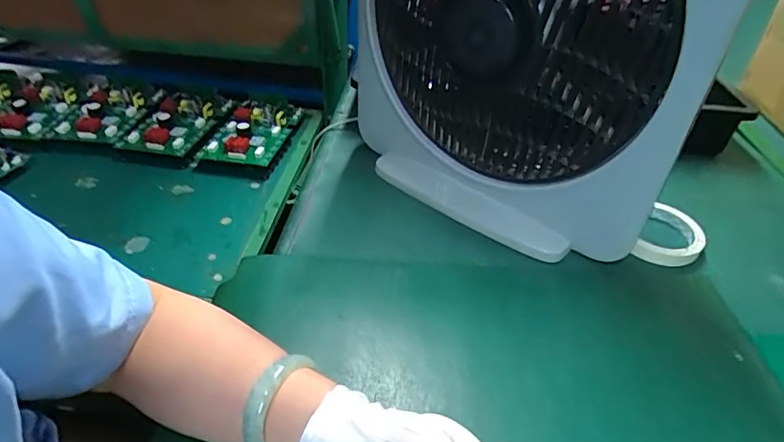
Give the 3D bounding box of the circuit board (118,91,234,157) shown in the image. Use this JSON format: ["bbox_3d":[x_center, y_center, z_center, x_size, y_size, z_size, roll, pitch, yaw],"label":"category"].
[{"bbox_3d":[-0.394,-0.184,0.902,0.145,0.029,0.199,6,39,4],"label":"circuit board"}]

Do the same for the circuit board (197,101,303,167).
[{"bbox_3d":[-0.249,-0.164,0.892,0.123,0.034,0.187,9,39,7],"label":"circuit board"}]

